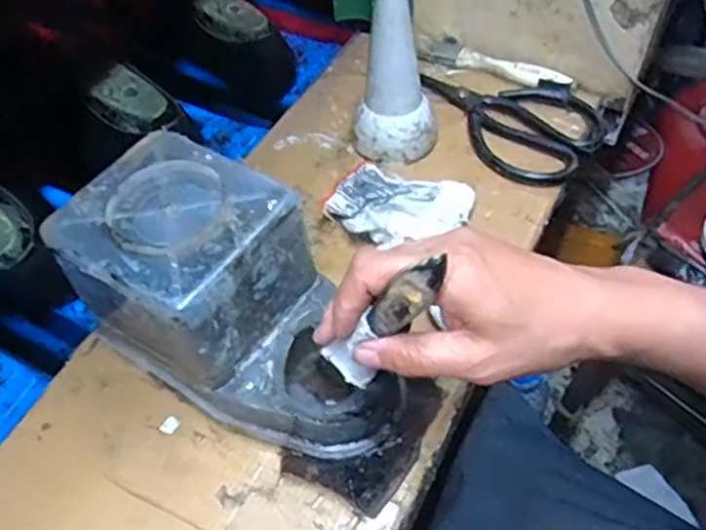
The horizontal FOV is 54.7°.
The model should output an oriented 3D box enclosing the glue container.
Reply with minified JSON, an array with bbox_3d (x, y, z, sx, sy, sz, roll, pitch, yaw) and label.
[{"bbox_3d":[-0.064,0.026,0.396,0.193,0.116,0.104,27,59,22],"label":"glue container"}]

